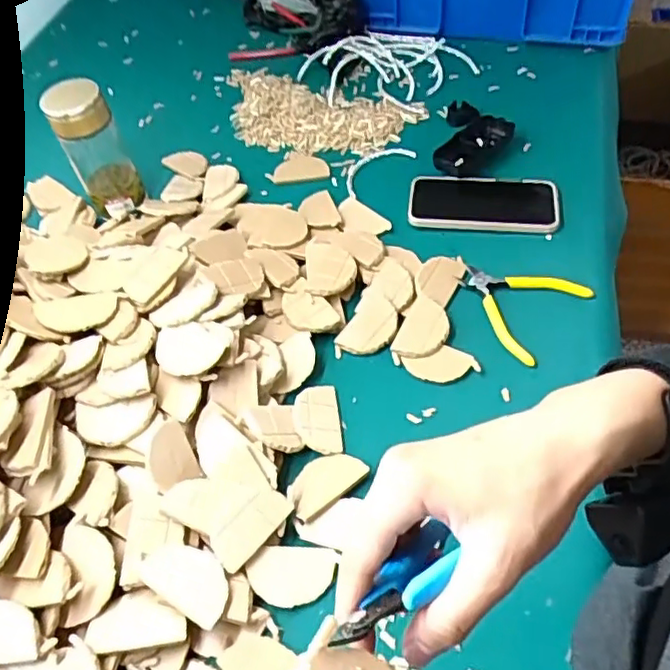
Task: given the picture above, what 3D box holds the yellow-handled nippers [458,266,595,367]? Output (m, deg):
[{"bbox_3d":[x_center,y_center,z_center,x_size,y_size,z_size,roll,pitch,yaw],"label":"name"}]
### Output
[{"bbox_3d":[0.180,-0.037,0.621,0.105,0.014,0.111,-40,63,-22],"label":"yellow-handled nippers"}]

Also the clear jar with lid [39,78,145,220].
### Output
[{"bbox_3d":[-0.272,-0.206,0.716,0.065,0.154,0.066,-3,54,4],"label":"clear jar with lid"}]

